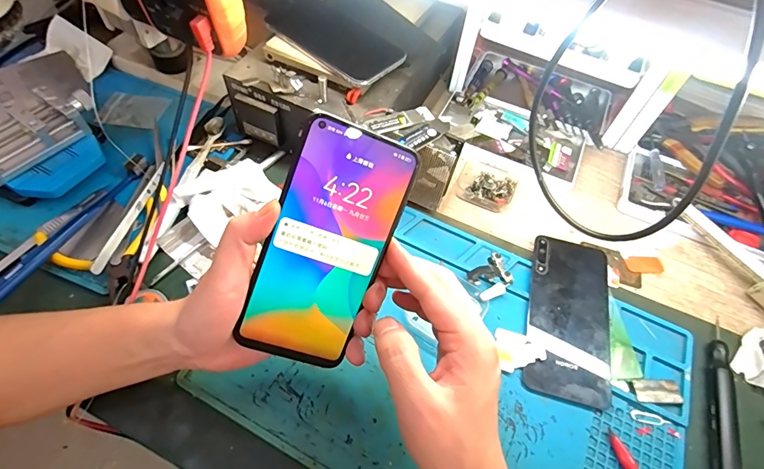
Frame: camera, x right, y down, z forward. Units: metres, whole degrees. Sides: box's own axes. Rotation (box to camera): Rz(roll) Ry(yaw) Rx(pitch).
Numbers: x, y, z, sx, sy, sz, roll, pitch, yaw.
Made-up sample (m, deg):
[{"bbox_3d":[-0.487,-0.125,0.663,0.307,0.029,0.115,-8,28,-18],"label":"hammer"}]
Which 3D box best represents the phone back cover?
[{"bbox_3d":[0.174,0.073,0.368,0.072,0.007,0.156,16,58,5],"label":"phone back cover"}]

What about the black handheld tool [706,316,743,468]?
[{"bbox_3d":[0.284,0.139,0.332,0.018,0.014,0.143,21,59,8],"label":"black handheld tool"}]

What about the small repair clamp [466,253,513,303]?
[{"bbox_3d":[0.107,0.040,0.381,0.049,0.008,0.034,-34,67,-23],"label":"small repair clamp"}]

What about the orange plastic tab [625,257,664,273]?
[{"bbox_3d":[0.276,0.032,0.417,0.039,0.004,0.019,2,58,-4],"label":"orange plastic tab"}]

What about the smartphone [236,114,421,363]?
[{"bbox_3d":[-0.036,0.009,0.255,0.072,0.004,0.155,20,98,-13],"label":"smartphone"}]

